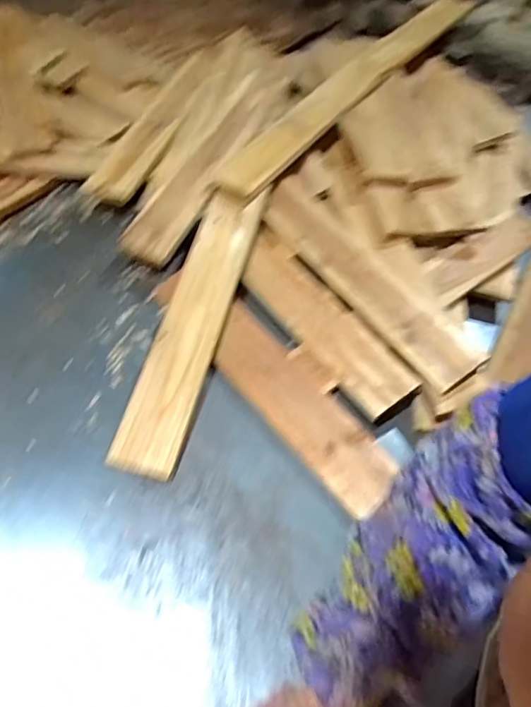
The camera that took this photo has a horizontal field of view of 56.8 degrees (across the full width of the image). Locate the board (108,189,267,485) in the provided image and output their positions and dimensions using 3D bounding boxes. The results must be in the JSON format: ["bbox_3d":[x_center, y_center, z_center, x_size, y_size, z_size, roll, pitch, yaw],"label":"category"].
[{"bbox_3d":[-0.093,-0.065,0.686,0.082,0.019,0.466,17,61,-3],"label":"board"}]

